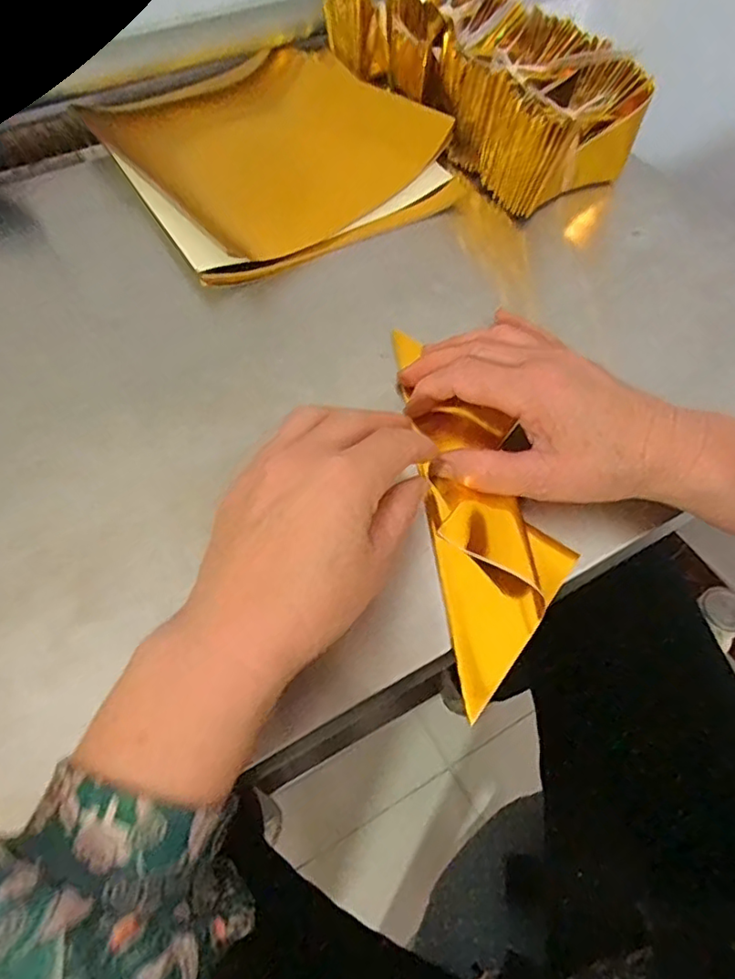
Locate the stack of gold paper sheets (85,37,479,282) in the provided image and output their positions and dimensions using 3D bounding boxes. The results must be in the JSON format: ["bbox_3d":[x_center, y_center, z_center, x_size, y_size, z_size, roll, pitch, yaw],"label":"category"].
[{"bbox_3d":[-0.065,-0.261,0.469,0.226,0.056,0.207,-27,62,-16],"label":"stack of gold paper sheets"}]

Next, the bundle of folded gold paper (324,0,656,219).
[{"bbox_3d":[0.085,-0.341,0.495,0.125,0.079,0.290,-24,61,-14],"label":"bundle of folded gold paper"}]

